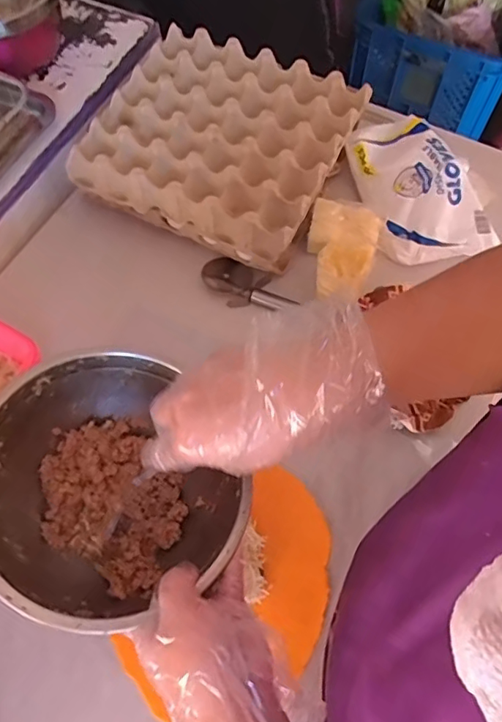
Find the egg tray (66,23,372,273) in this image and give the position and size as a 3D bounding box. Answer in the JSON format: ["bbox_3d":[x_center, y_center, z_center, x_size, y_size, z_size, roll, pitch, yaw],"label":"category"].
[{"bbox_3d":[-0.038,-0.281,0.660,0.289,0.074,0.270,23,67,11],"label":"egg tray"}]

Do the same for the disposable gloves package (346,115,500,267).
[{"bbox_3d":[0.204,-0.230,0.665,0.129,0.058,0.226,-18,66,-8],"label":"disposable gloves package"}]

